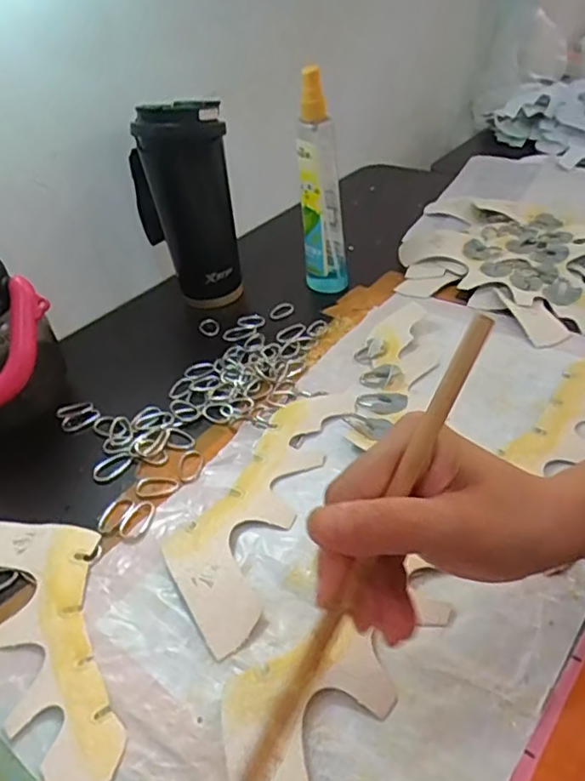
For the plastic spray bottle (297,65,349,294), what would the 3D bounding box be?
[{"bbox_3d":[0.029,-0.198,0.612,0.042,0.210,0.036,-2,39,6],"label":"plastic spray bottle"}]

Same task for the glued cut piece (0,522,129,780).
[{"bbox_3d":[-0.146,0.145,0.373,0.075,0.006,0.222,-23,41,-20],"label":"glued cut piece"}]

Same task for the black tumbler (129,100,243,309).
[{"bbox_3d":[-0.107,-0.185,0.629,0.090,0.197,0.071,-14,39,-10],"label":"black tumbler"}]

